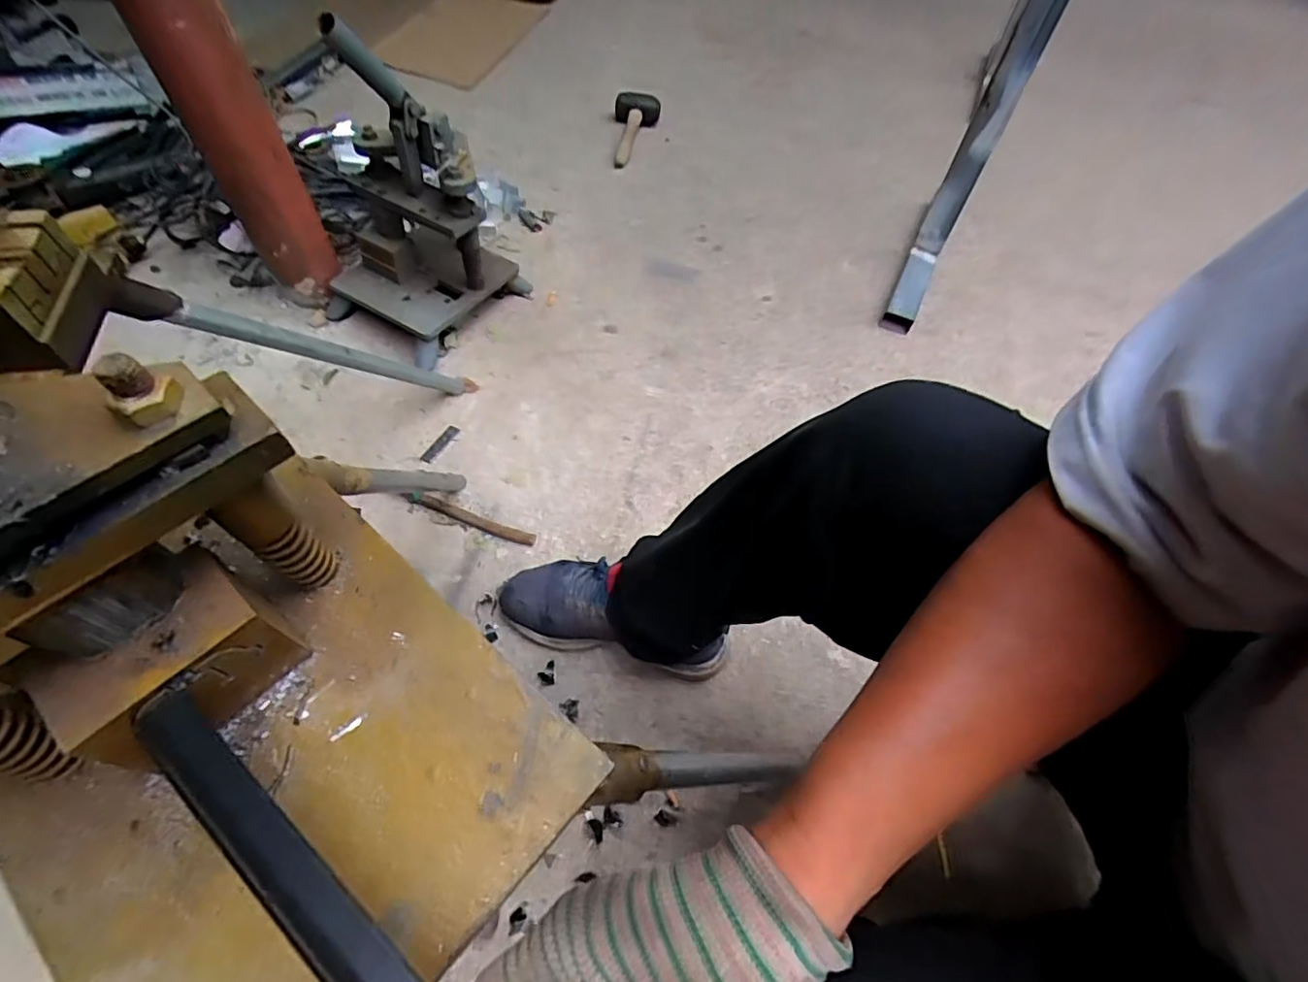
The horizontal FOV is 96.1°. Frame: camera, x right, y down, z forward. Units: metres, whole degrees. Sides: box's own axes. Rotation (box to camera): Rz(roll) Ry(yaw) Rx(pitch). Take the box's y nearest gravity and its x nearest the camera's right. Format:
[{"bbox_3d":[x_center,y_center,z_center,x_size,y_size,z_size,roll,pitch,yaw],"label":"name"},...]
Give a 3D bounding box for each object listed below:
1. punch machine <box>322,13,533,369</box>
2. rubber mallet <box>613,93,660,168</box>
[{"bbox_3d":[-0.375,-0.434,0.890,0.211,0.382,0.254,31,60,15],"label":"punch machine"},{"bbox_3d":[-0.040,-0.829,1.353,0.107,0.065,0.234,2,57,-3],"label":"rubber mallet"}]

